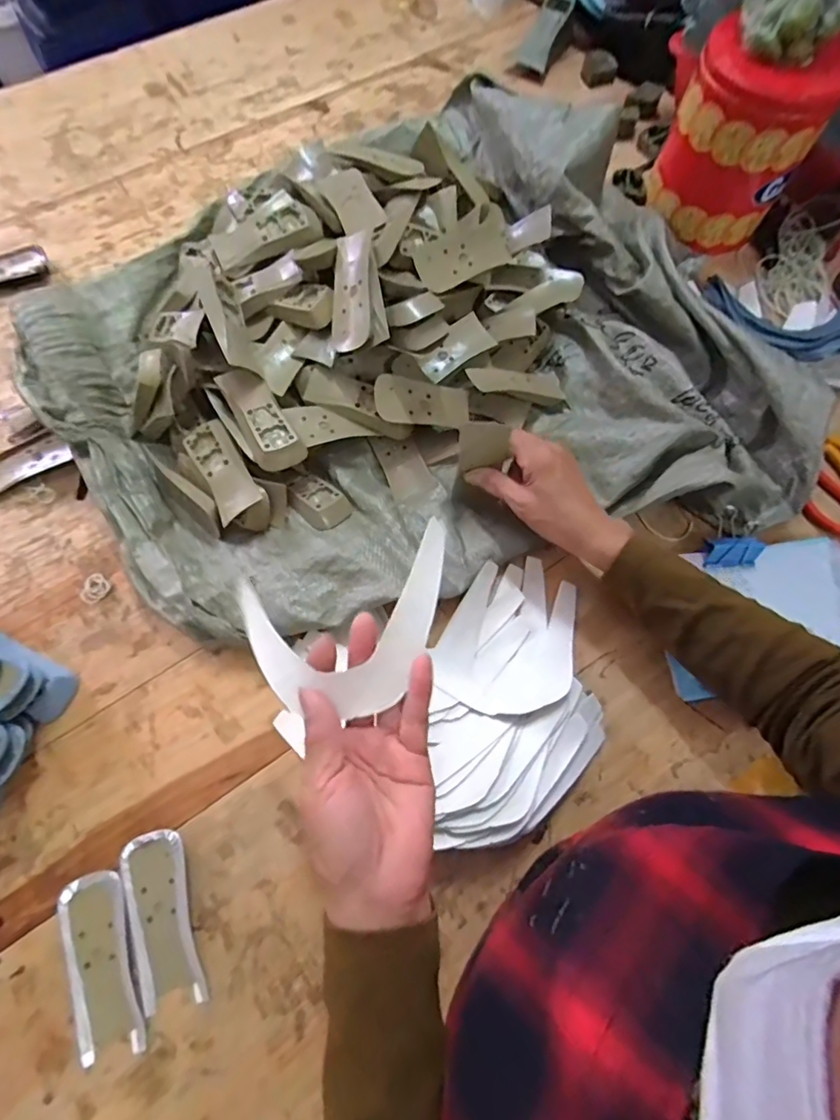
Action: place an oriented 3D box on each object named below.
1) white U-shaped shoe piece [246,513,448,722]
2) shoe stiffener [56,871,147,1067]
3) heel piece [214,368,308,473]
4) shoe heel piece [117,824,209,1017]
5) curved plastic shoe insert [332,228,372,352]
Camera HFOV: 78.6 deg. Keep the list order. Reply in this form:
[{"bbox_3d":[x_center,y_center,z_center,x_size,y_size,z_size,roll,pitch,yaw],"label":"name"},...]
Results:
[{"bbox_3d":[-0.037,0.036,0.314,0.133,0.013,0.096,-24,72,-2],"label":"white U-shaped shoe piece"},{"bbox_3d":[-0.234,0.295,0.376,0.045,0.013,0.118,-17,71,-6],"label":"shoe stiffener"},{"bbox_3d":[-0.143,-0.129,0.464,0.042,0.019,0.103,-28,74,-11],"label":"heel piece"},{"bbox_3d":[-0.194,0.268,0.386,0.044,0.019,0.117,-15,71,-6],"label":"shoe heel piece"},{"bbox_3d":[-0.059,-0.241,0.464,0.044,0.015,0.101,2,91,37],"label":"curved plastic shoe insert"}]

